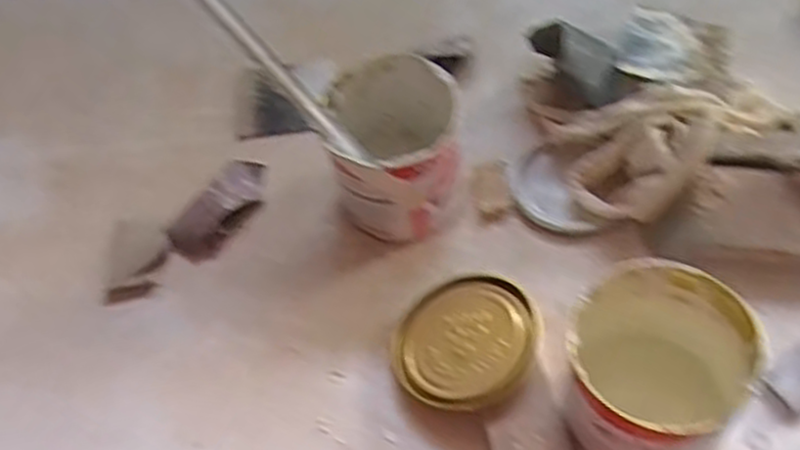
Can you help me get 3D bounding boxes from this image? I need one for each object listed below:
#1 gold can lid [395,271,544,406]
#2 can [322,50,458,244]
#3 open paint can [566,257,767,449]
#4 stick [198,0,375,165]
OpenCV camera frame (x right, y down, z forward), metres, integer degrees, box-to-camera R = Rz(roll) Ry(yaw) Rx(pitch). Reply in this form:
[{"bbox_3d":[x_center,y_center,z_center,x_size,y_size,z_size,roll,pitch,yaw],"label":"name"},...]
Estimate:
[{"bbox_3d":[0.046,0.081,0.549,0.101,0.012,0.097,-46,51,-10],"label":"gold can lid"},{"bbox_3d":[-0.003,-0.058,0.607,0.092,0.107,0.110,-14,54,-3],"label":"can"},{"bbox_3d":[0.156,0.095,0.480,0.110,0.089,0.109,-4,54,5],"label":"open paint can"},{"bbox_3d":[-0.085,-0.107,0.520,0.011,0.208,0.016,-10,51,35],"label":"stick"}]

